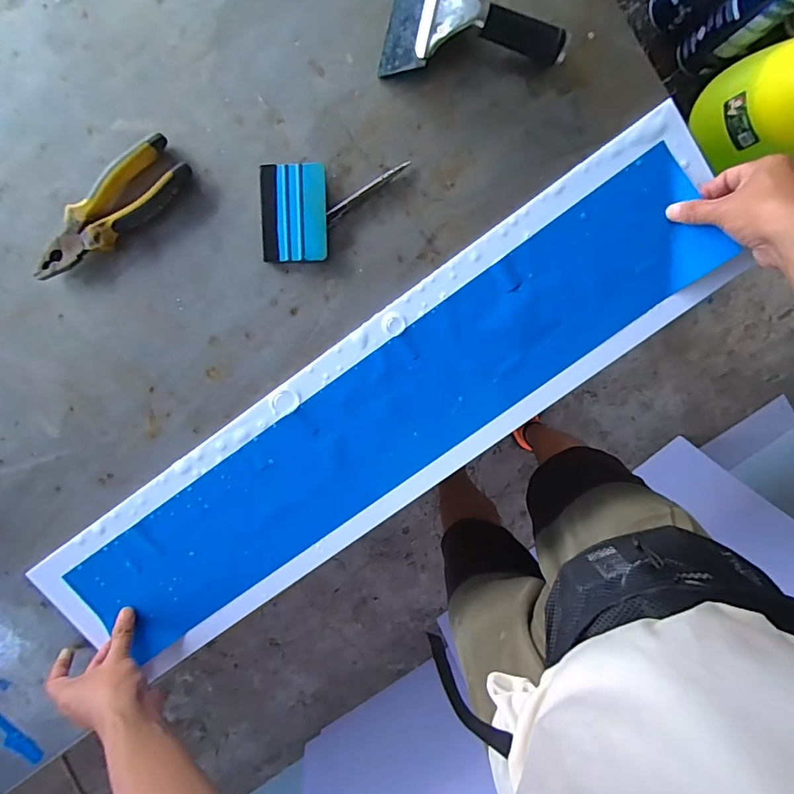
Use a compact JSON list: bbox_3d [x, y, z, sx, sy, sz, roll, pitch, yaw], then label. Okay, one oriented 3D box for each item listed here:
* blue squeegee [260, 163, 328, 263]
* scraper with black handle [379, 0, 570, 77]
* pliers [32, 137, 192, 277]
[{"bbox_3d":[-0.109,-0.195,0.481,0.069,0.016,0.097,-1,98,-5],"label":"blue squeegee"},{"bbox_3d":[0.081,-0.366,0.445,0.176,0.033,0.120,13,100,-5],"label":"scraper with black handle"},{"bbox_3d":[-0.298,-0.188,0.468,0.187,0.024,0.055,-39,99,1],"label":"pliers"}]

